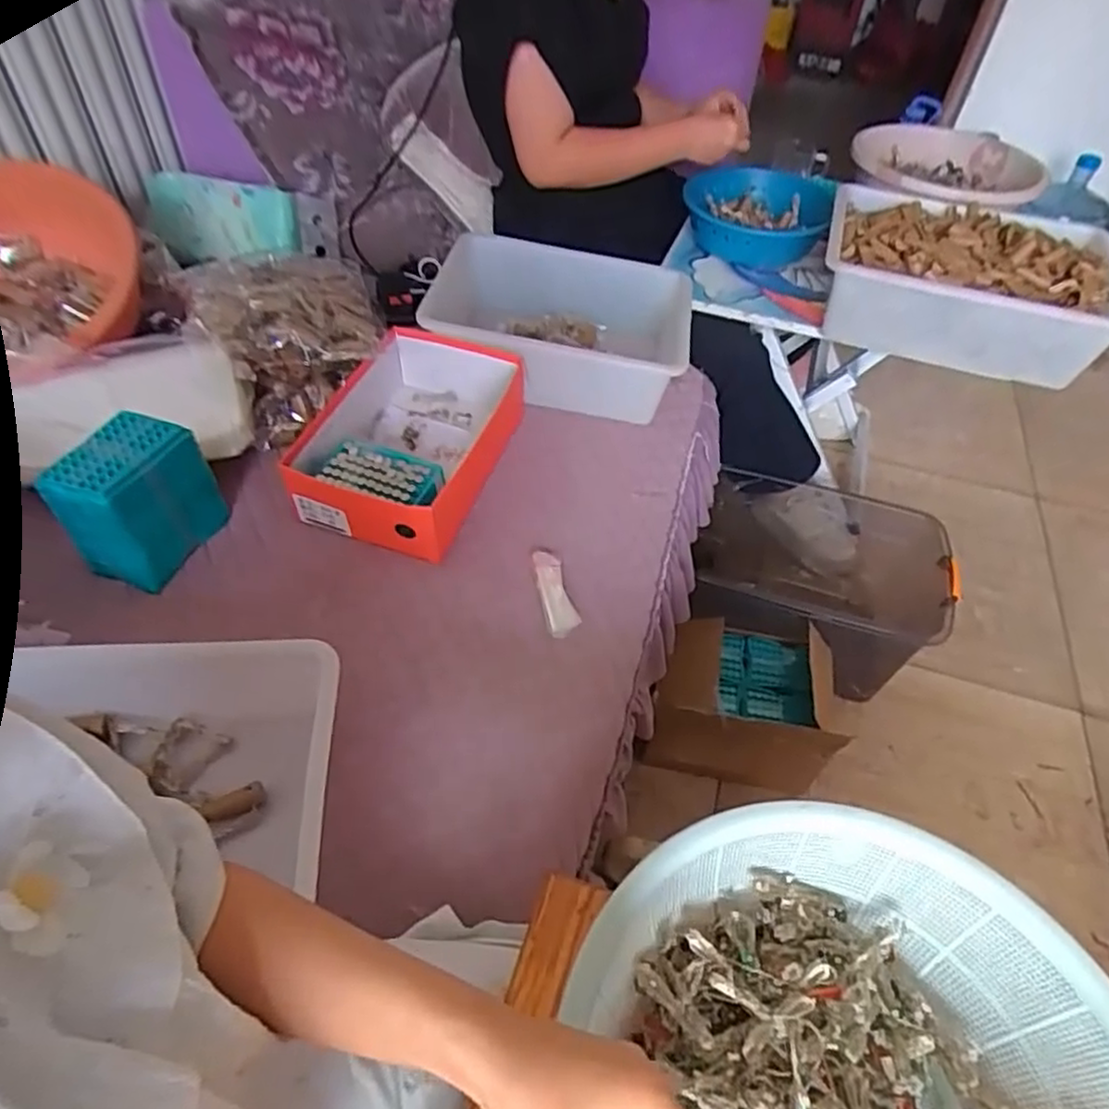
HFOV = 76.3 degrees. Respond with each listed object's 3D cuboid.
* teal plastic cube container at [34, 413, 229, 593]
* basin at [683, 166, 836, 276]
[{"bbox_3d":[-0.457,-0.065,0.780,0.105,0.134,0.138,16,49,10],"label":"teal plastic cube container"},{"bbox_3d":[0.360,-0.617,1.267,0.254,0.096,0.239,14,49,9],"label":"basin"}]

